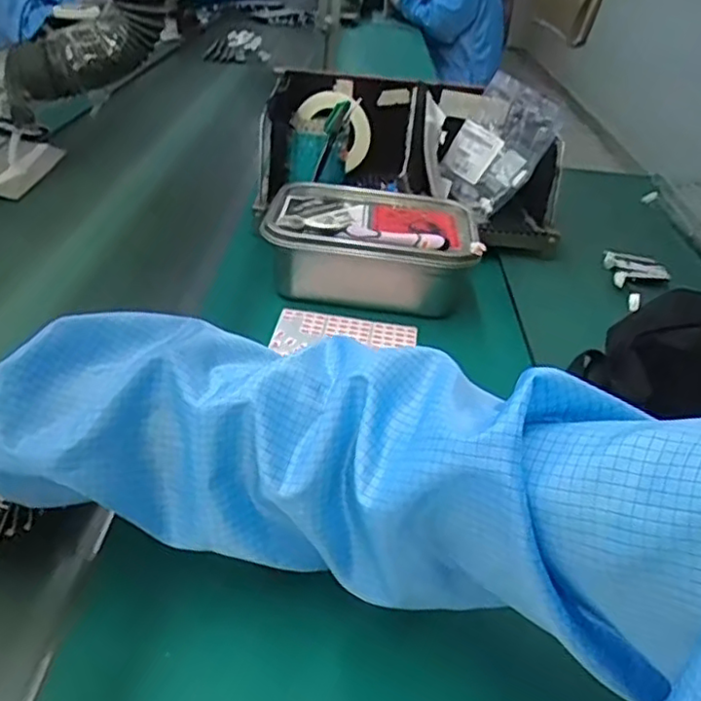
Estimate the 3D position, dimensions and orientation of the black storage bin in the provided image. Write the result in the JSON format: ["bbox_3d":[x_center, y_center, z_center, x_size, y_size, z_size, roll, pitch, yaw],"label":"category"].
[{"bbox_3d":[0.083,-0.291,0.913,0.393,0.167,0.238,5,34,-1],"label":"black storage bin"}]

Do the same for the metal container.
[{"bbox_3d":[0.023,-0.120,0.777,0.229,0.091,0.158,7,34,2],"label":"metal container"}]

